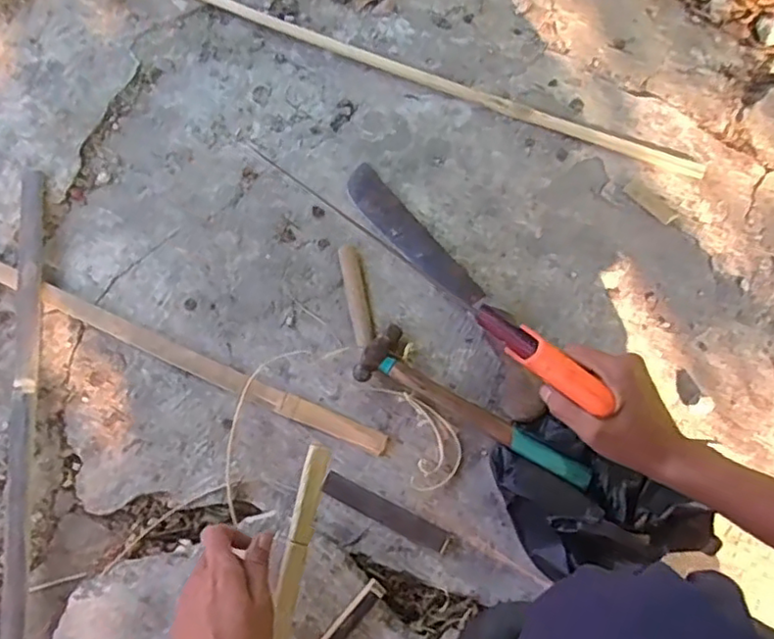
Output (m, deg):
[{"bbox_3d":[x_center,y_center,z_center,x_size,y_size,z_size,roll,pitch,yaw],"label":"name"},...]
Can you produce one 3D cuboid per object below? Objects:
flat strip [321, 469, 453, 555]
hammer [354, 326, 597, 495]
[{"bbox_3d":[-0.001,0.208,0.677,0.146,0.004,0.025,26,72,6],"label":"flat strip"},{"bbox_3d":[0.096,0.102,0.705,0.274,0.052,0.070,31,73,8],"label":"hammer"}]

